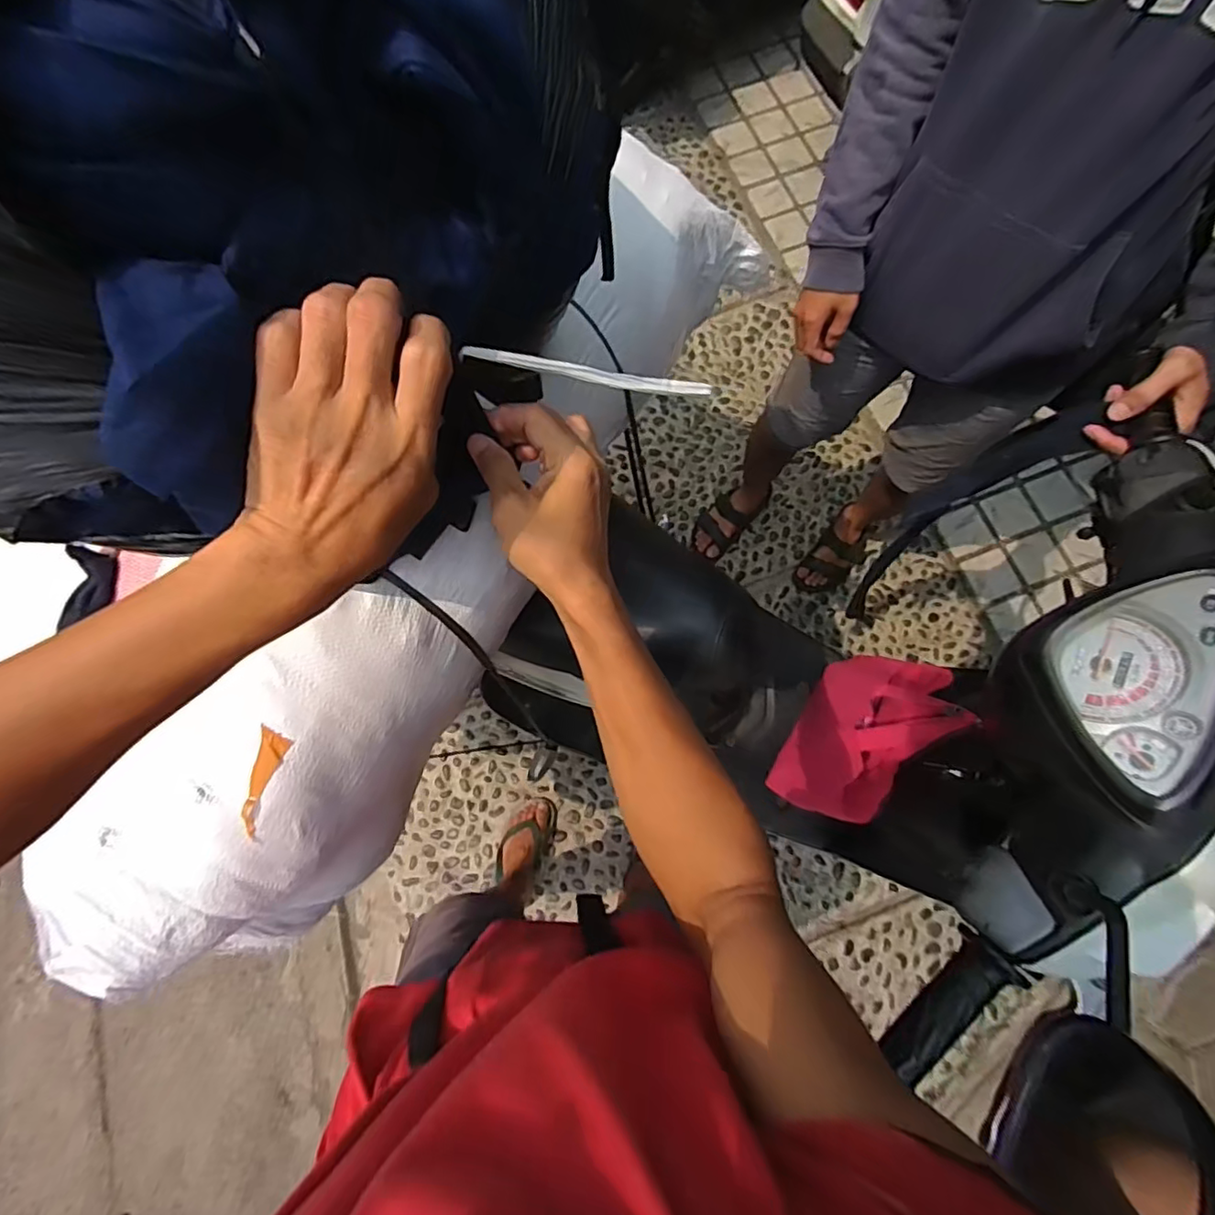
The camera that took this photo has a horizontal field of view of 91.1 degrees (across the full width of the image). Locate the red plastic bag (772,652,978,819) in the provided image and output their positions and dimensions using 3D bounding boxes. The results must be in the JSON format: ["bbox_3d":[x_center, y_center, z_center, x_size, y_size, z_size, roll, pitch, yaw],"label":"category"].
[{"bbox_3d":[0.366,0.180,0.855,0.095,0.386,0.250,32,78,9],"label":"red plastic bag"}]

